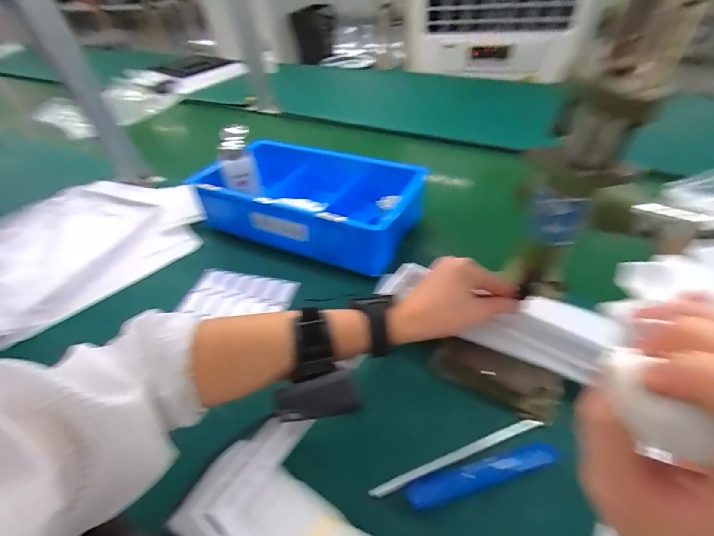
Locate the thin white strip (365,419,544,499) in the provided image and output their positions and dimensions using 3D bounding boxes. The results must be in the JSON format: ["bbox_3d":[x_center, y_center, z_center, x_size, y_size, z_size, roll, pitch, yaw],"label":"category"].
[{"bbox_3d":[0.096,0.180,0.327,0.175,0.010,0.011,-17,47,-11],"label":"thin white strip"}]

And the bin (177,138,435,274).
[{"bbox_3d":[-0.080,-0.123,0.574,0.350,0.107,0.184,17,50,21],"label":"bin"}]

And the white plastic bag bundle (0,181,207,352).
[{"bbox_3d":[-0.538,-0.037,0.612,0.384,0.041,0.472,32,57,31],"label":"white plastic bag bundle"}]

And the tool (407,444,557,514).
[{"bbox_3d":[0.114,0.187,0.311,0.140,0.013,0.023,-14,46,-7],"label":"tool"}]

